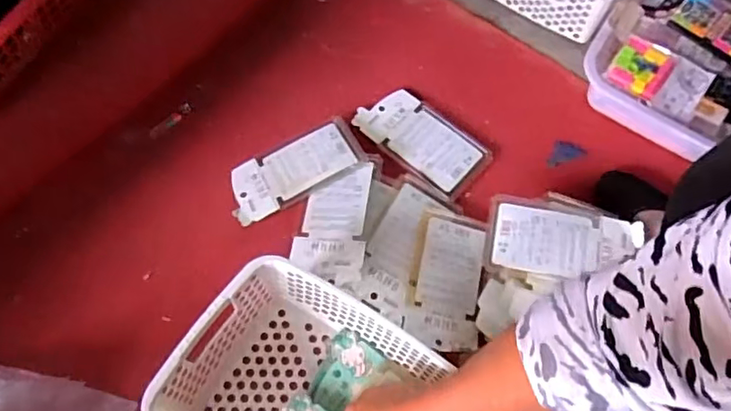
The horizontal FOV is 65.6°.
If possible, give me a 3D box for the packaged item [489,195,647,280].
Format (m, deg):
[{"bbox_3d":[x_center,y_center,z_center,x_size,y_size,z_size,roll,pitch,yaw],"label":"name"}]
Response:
[{"bbox_3d":[0.212,0.036,0.608,0.150,0.014,0.082,9,66,3],"label":"packaged item"}]

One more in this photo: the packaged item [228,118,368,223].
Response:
[{"bbox_3d":[-0.087,-0.046,0.684,0.167,0.016,0.081,-29,69,-14],"label":"packaged item"}]

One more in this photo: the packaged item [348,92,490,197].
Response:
[{"bbox_3d":[0.072,-0.086,0.715,0.163,0.010,0.089,40,71,15],"label":"packaged item"}]

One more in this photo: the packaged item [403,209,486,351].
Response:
[{"bbox_3d":[0.091,0.080,0.632,0.077,0.013,0.152,8,66,2],"label":"packaged item"}]

